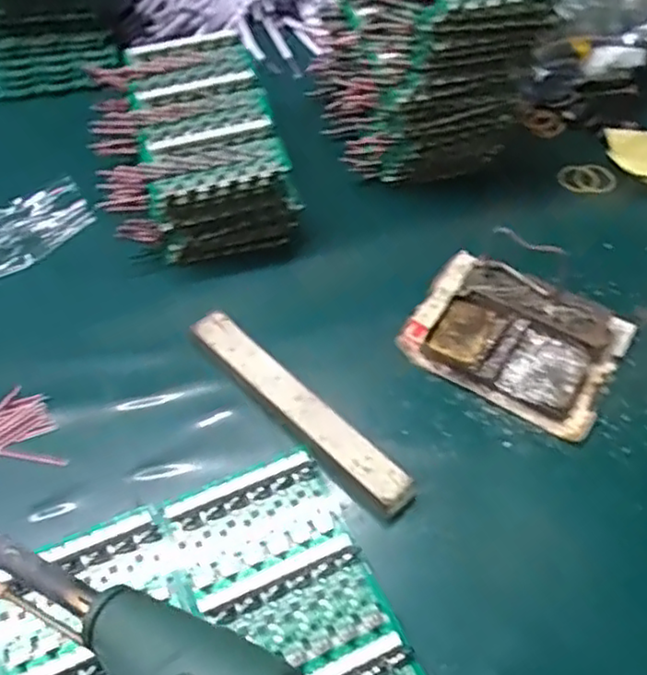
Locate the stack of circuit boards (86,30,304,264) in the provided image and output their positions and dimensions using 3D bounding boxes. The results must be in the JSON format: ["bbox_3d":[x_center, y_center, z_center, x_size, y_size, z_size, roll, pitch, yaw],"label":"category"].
[{"bbox_3d":[-0.121,-0.169,0.604,0.153,0.089,0.187,-13,56,-10],"label":"stack of circuit boards"}]

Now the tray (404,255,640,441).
[{"bbox_3d":[0.143,-0.003,0.515,0.149,0.025,0.112,28,59,17],"label":"tray"}]

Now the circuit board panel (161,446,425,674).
[{"bbox_3d":[-0.016,0.160,0.406,0.098,0.010,0.185,-22,58,-15],"label":"circuit board panel"}]

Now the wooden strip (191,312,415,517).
[{"bbox_3d":[-0.020,0.045,0.480,0.029,0.017,0.200,-38,63,-24],"label":"wooden strip"}]

